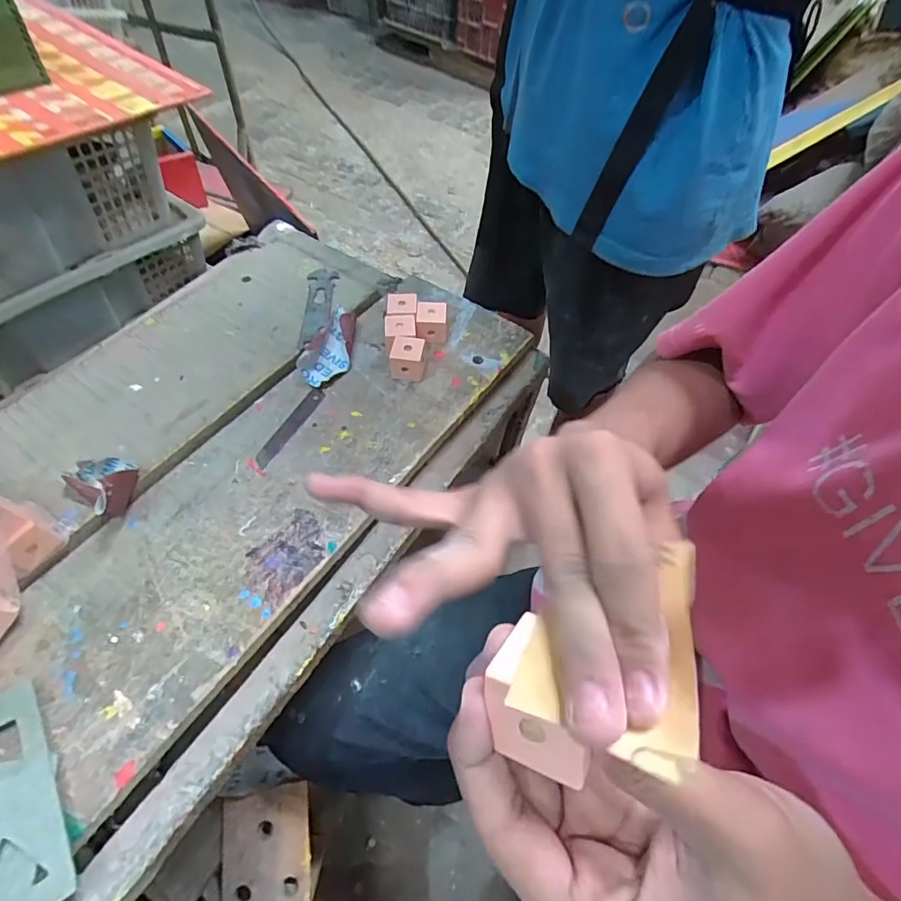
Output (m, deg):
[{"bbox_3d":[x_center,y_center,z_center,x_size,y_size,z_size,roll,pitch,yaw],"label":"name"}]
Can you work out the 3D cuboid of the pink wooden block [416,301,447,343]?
[{"bbox_3d":[-0.020,-0.135,0.534,0.030,0.034,0.033,1,57,0],"label":"pink wooden block"}]

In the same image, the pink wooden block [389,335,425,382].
[{"bbox_3d":[-0.043,-0.092,0.505,0.034,0.036,0.030,3,57,2],"label":"pink wooden block"}]

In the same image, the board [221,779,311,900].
[{"bbox_3d":[-0.196,0.466,0.532,0.090,0.009,0.188,-4,74,-11],"label":"board"}]

